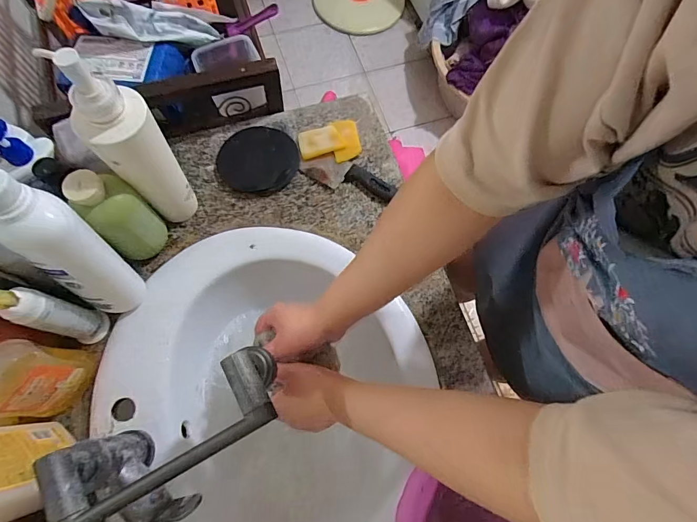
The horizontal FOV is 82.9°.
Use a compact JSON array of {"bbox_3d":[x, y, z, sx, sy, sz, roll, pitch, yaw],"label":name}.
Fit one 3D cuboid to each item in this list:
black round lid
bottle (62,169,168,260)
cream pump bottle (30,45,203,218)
[{"bbox_3d":[-0.144,-0.161,0.630,0.125,0.015,0.112,-12,72,-6],"label":"black round lid"},{"bbox_3d":[-0.289,-0.055,0.511,0.062,0.153,0.058,1,71,-2],"label":"bottle"},{"bbox_3d":[-0.249,-0.125,0.474,0.073,0.273,0.053,-27,74,-11],"label":"cream pump bottle"}]

